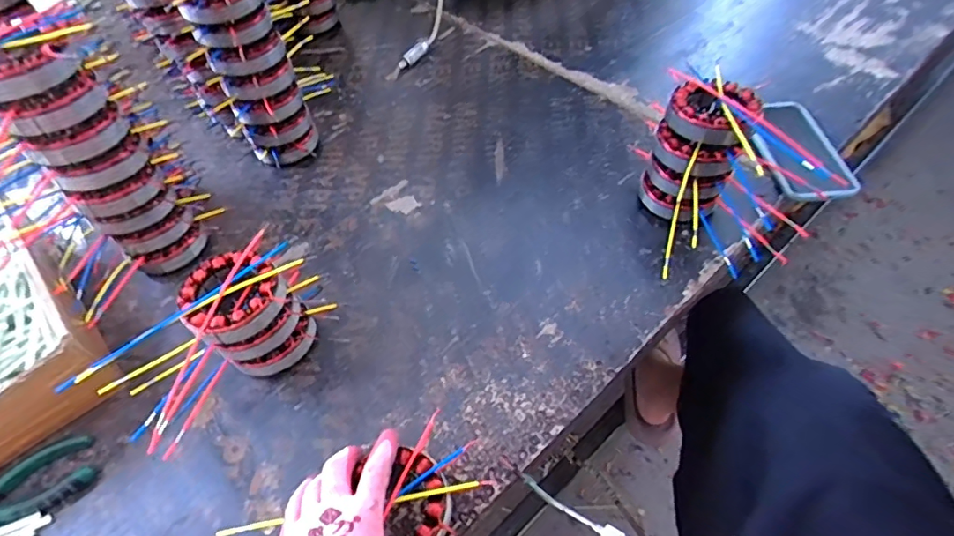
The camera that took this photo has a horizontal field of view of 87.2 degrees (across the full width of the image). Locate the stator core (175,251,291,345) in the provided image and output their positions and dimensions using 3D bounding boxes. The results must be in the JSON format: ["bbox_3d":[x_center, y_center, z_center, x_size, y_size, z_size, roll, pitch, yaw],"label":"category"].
[{"bbox_3d":[-0.220,0.024,0.453,0.083,0.029,0.081,-2,53,3],"label":"stator core"}]

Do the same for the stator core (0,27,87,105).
[{"bbox_3d":[-0.373,-0.166,0.409,0.064,0.032,0.079,36,64,27],"label":"stator core"}]

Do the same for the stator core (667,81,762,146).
[{"bbox_3d":[0.237,-0.157,0.505,0.079,0.035,0.078,26,60,22],"label":"stator core"}]

